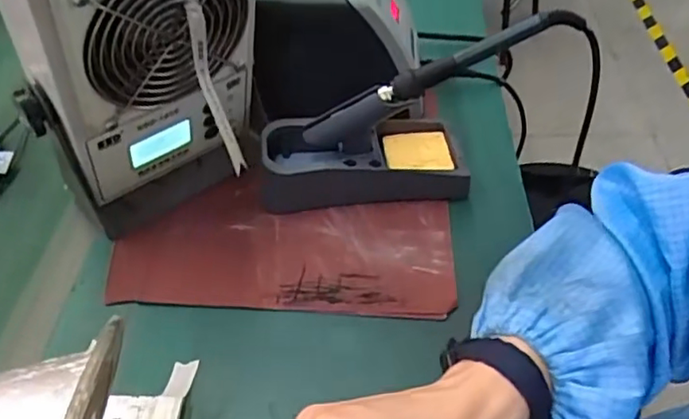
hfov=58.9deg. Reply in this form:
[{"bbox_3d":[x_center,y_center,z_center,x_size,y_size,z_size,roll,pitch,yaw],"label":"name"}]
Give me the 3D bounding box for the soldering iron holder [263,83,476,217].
[{"bbox_3d":[0.015,-0.054,0.500,0.165,0.083,0.071,-4,45,-2],"label":"soldering iron holder"}]

